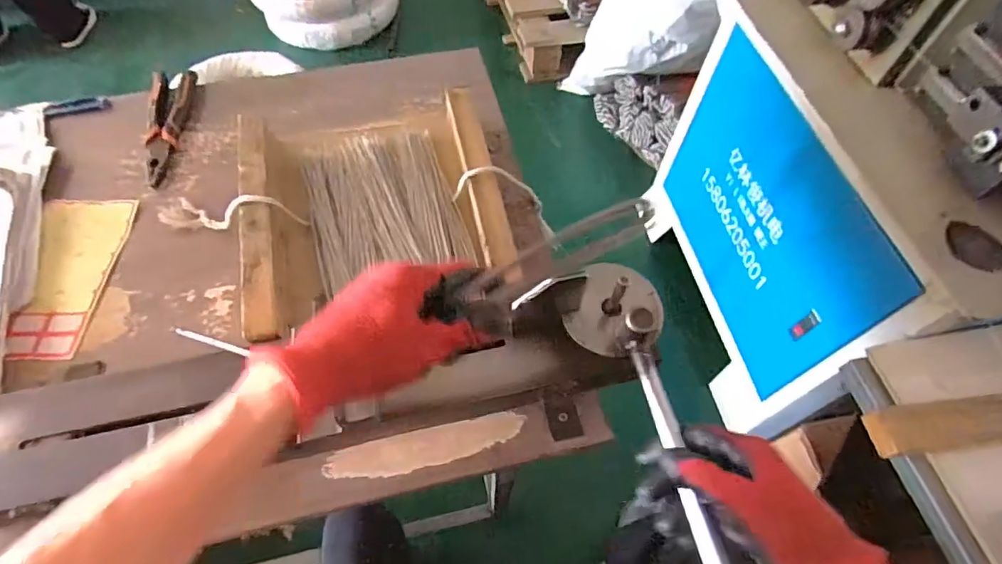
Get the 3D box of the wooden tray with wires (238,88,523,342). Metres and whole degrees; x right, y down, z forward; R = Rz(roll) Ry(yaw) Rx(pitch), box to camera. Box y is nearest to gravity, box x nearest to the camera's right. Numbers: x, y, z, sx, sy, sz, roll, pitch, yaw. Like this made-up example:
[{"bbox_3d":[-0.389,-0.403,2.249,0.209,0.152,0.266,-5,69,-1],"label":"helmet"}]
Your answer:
[{"bbox_3d":[-0.156,-0.091,0.579,0.300,0.067,0.289,-11,60,-9],"label":"wooden tray with wires"}]

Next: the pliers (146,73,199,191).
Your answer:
[{"bbox_3d":[-0.432,-0.204,0.666,0.051,0.021,0.187,-7,60,-6],"label":"pliers"}]

